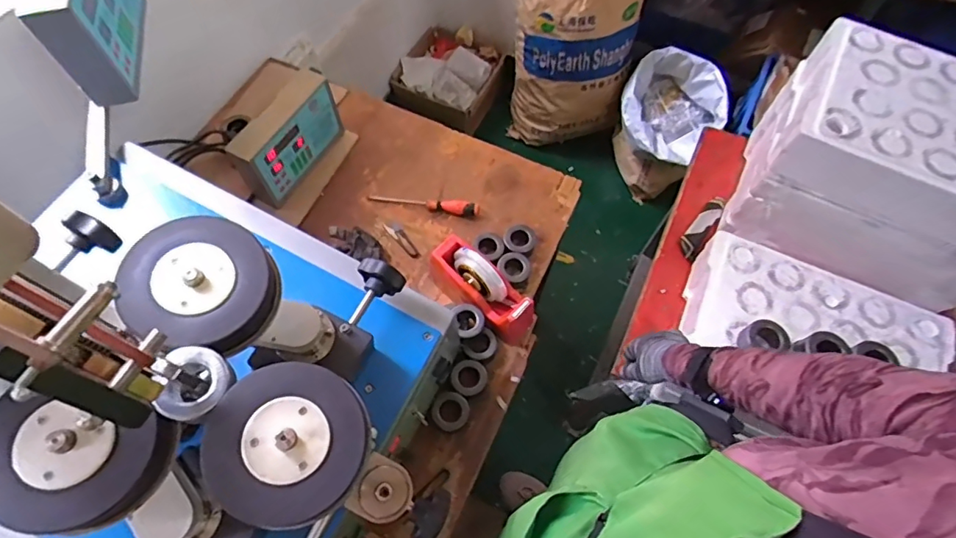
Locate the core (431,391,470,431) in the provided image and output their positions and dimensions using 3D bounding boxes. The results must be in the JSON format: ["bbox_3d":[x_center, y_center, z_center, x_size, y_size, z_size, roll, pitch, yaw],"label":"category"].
[{"bbox_3d":[-0.045,0.236,0.864,0.059,0.041,0.061,1,64,-2],"label":"core"}]

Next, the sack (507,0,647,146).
[{"bbox_3d":[0.285,-0.690,1.679,0.405,0.628,0.230,6,64,0],"label":"sack"}]

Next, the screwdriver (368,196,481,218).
[{"bbox_3d":[-0.107,-0.135,1.036,0.222,0.032,0.030,10,64,2],"label":"screwdriver"}]

